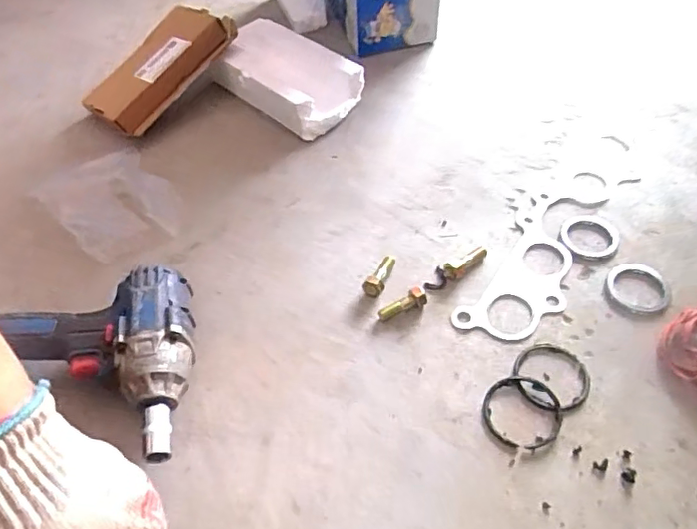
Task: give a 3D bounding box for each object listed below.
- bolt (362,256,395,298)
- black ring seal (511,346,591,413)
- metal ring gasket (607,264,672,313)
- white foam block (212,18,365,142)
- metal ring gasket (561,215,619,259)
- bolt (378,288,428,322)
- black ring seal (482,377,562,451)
[{"bbox_3d":[0.029,0.011,0.543,0.021,0.014,0.050,11,53,14],"label":"bolt"},{"bbox_3d":[0.171,0.094,0.469,0.060,0.004,0.062,-2,51,3],"label":"black ring seal"},{"bbox_3d":[0.275,0.022,0.529,0.056,0.005,0.054,-2,51,3],"label":"metal ring gasket"},{"bbox_3d":[-0.085,-0.249,0.751,0.204,0.058,0.123,32,60,27],"label":"white foam block"},{"bbox_3d":[0.246,-0.031,0.570,0.054,0.004,0.058,-2,51,3],"label":"metal ring gasket"},{"bbox_3d":[0.051,0.039,0.518,0.047,0.012,0.014,-28,52,4],"label":"bolt"},{"bbox_3d":[0.141,0.120,0.452,0.061,0.005,0.061,-2,51,3],"label":"black ring seal"}]

